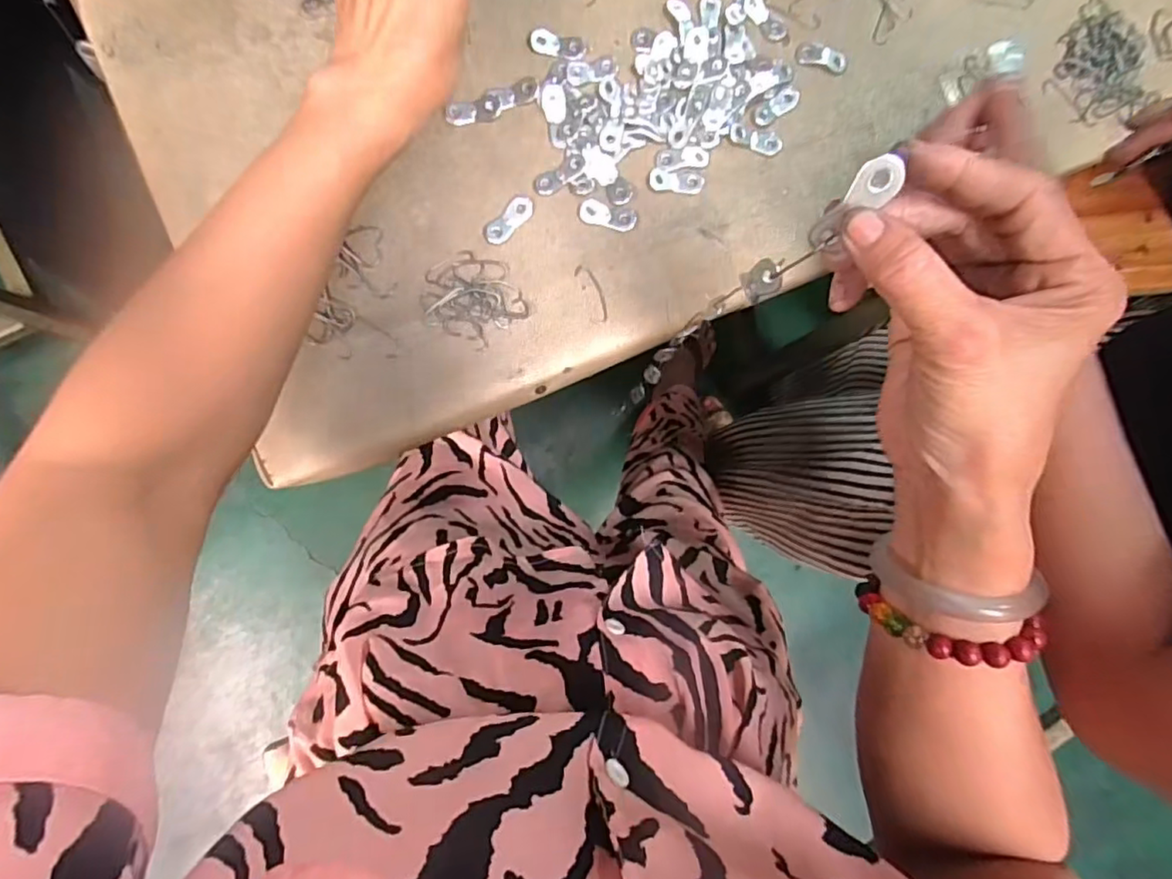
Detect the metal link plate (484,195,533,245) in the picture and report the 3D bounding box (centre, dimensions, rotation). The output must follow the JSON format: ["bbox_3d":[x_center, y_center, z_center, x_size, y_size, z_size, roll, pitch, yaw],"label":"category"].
[{"bbox_3d":[-0.050,-0.144,0.401,0.015,0.004,0.039,40,84,-2],"label":"metal link plate"}]

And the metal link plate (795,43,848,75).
[{"bbox_3d":[0.167,-0.270,0.433,0.037,0.004,0.015,15,85,-5],"label":"metal link plate"}]

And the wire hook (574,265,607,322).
[{"bbox_3d":[0.005,-0.096,0.403,0.012,0.004,0.040,-24,89,-7],"label":"wire hook"}]

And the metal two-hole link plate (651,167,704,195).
[{"bbox_3d":[0.062,-0.176,0.415,0.036,0.004,0.017,-2,87,-6],"label":"metal two-hole link plate"}]

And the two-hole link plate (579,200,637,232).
[{"bbox_3d":[0.015,-0.149,0.408,0.038,0.004,0.015,11,85,-5],"label":"two-hole link plate"}]

